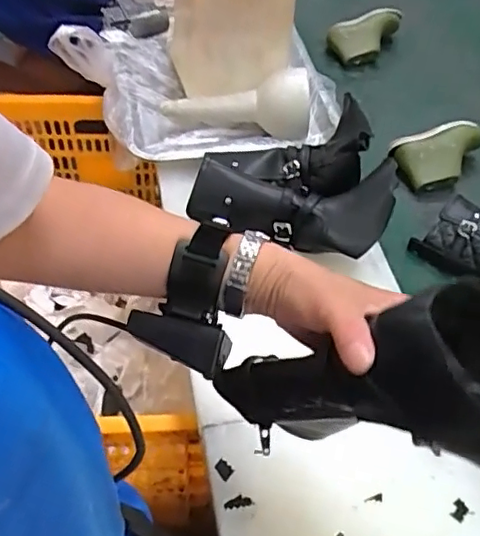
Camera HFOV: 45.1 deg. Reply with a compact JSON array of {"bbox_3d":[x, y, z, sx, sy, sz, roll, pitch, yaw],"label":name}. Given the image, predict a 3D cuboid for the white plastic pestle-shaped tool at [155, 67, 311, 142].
[{"bbox_3d":[0.000,-0.219,0.750,0.187,0.074,0.072,15,53,7],"label":"white plastic pestle-shaped tool"}]

